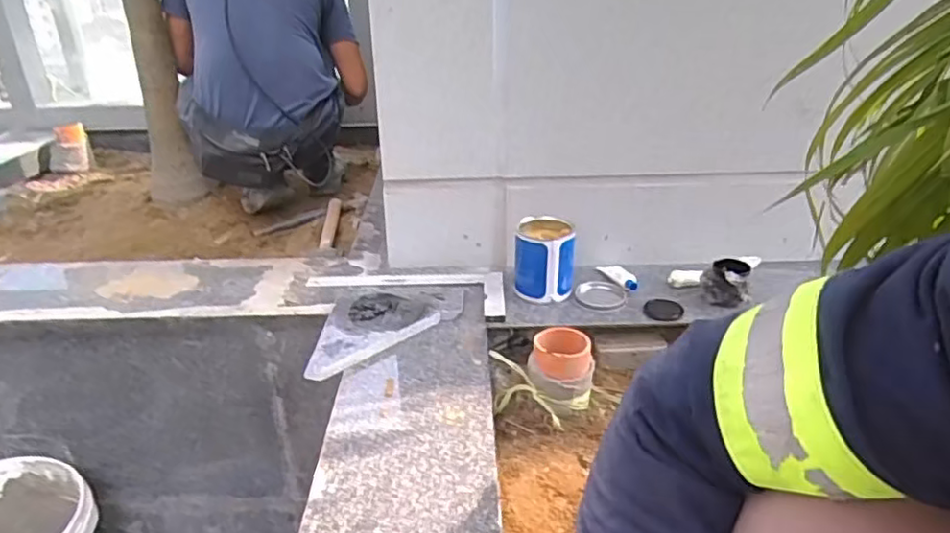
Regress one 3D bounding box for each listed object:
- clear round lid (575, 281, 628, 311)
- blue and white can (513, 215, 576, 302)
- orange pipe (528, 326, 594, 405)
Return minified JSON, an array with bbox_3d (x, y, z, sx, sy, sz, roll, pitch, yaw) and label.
[{"bbox_3d":[0.216,0.049,1.109,0.082,0.007,0.092,-14,29,-25],"label":"clear round lid"},{"bbox_3d":[0.120,-0.013,1.107,0.102,0.119,0.092,3,26,7],"label":"blue and white can"},{"bbox_3d":[0.127,0.148,0.949,0.091,0.082,0.091,3,26,7],"label":"orange pipe"}]

